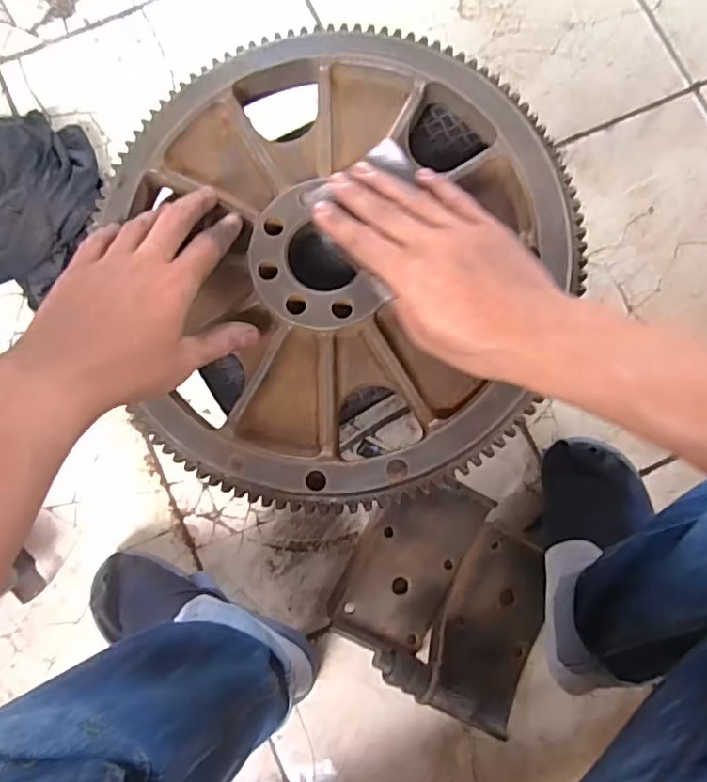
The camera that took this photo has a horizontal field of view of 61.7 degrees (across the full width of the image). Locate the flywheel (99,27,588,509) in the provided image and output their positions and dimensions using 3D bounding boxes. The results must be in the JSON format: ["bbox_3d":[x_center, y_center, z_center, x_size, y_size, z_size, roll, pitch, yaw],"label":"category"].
[{"bbox_3d":[-0.003,-0.087,0.378,0.280,0.040,0.303,0,83,0],"label":"flywheel"}]

